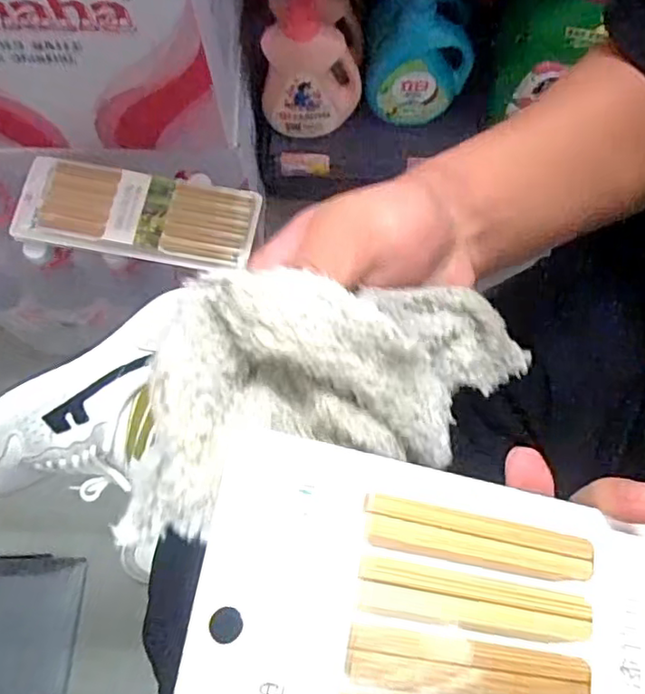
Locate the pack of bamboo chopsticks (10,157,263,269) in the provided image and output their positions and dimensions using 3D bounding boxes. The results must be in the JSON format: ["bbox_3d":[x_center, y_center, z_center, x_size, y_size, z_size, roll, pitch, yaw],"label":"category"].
[{"bbox_3d":[-0.222,-0.159,0.722,0.285,0.033,0.106,9,74,3],"label":"pack of bamboo chopsticks"}]

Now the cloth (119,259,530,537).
[{"bbox_3d":[0.008,0.011,0.230,0.159,0.048,0.075,-9,72,-28],"label":"cloth"}]

